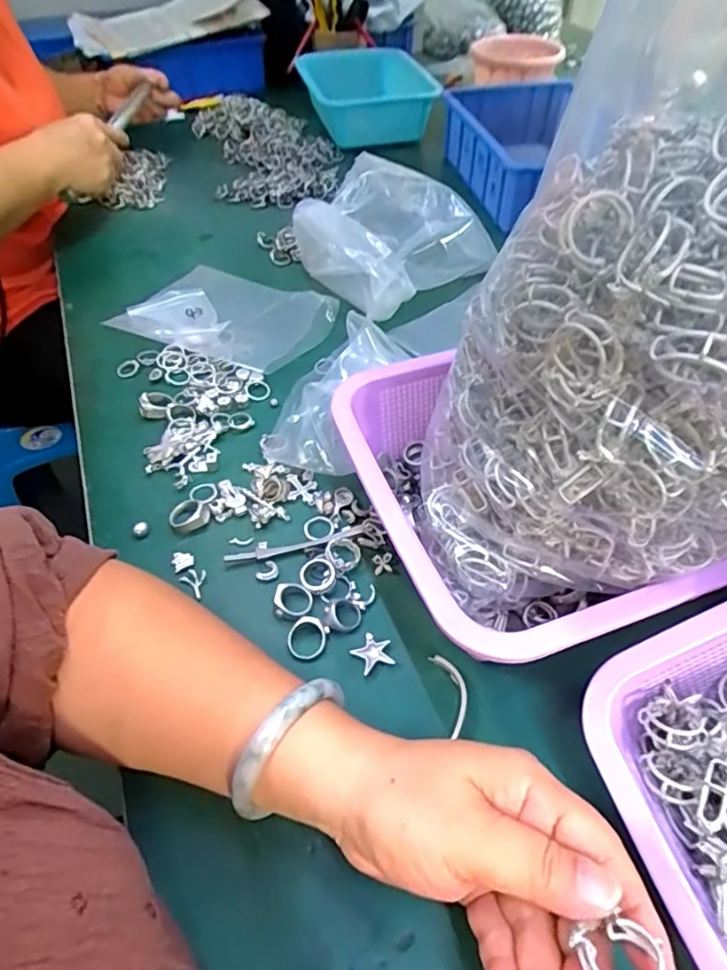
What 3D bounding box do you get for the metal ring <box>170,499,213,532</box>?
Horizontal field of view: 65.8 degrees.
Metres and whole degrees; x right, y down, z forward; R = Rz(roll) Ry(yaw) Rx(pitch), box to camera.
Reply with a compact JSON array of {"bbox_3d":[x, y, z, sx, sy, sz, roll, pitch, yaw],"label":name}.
[{"bbox_3d":[-0.125,0.021,0.403,0.026,0.008,0.026,0,50,0],"label":"metal ring"}]

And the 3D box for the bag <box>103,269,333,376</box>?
[{"bbox_3d":[-0.137,-0.170,0.563,0.191,0.032,0.140,22,54,19],"label":"bag"}]

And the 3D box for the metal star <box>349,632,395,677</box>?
[{"bbox_3d":[0.005,0.101,0.339,0.023,0.005,0.022,-18,52,-14],"label":"metal star"}]

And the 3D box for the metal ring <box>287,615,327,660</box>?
[{"bbox_3d":[-0.034,0.093,0.343,0.025,0.004,0.025,-1,66,1],"label":"metal ring"}]

